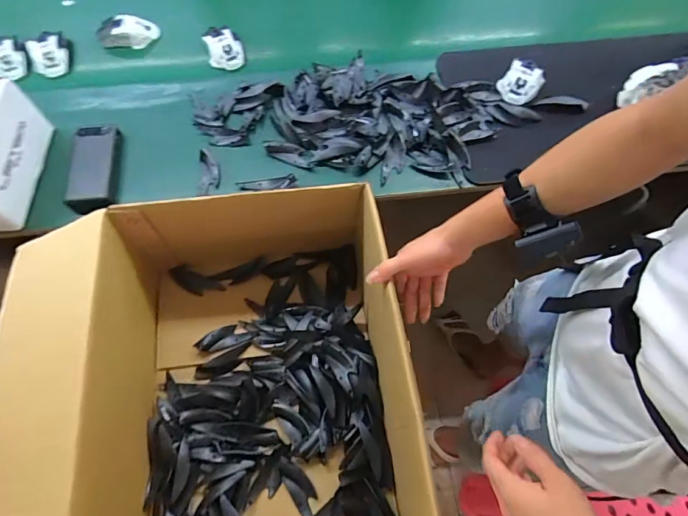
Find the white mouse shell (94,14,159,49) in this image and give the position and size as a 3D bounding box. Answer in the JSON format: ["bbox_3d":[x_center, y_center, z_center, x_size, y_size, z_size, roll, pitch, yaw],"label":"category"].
[{"bbox_3d":[-0.436,-0.452,0.860,0.124,0.042,0.062,-6,66,-3],"label":"white mouse shell"}]

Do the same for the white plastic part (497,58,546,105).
[{"bbox_3d":[0.326,-0.324,0.786,0.069,0.028,0.084,34,70,14],"label":"white plastic part"}]

